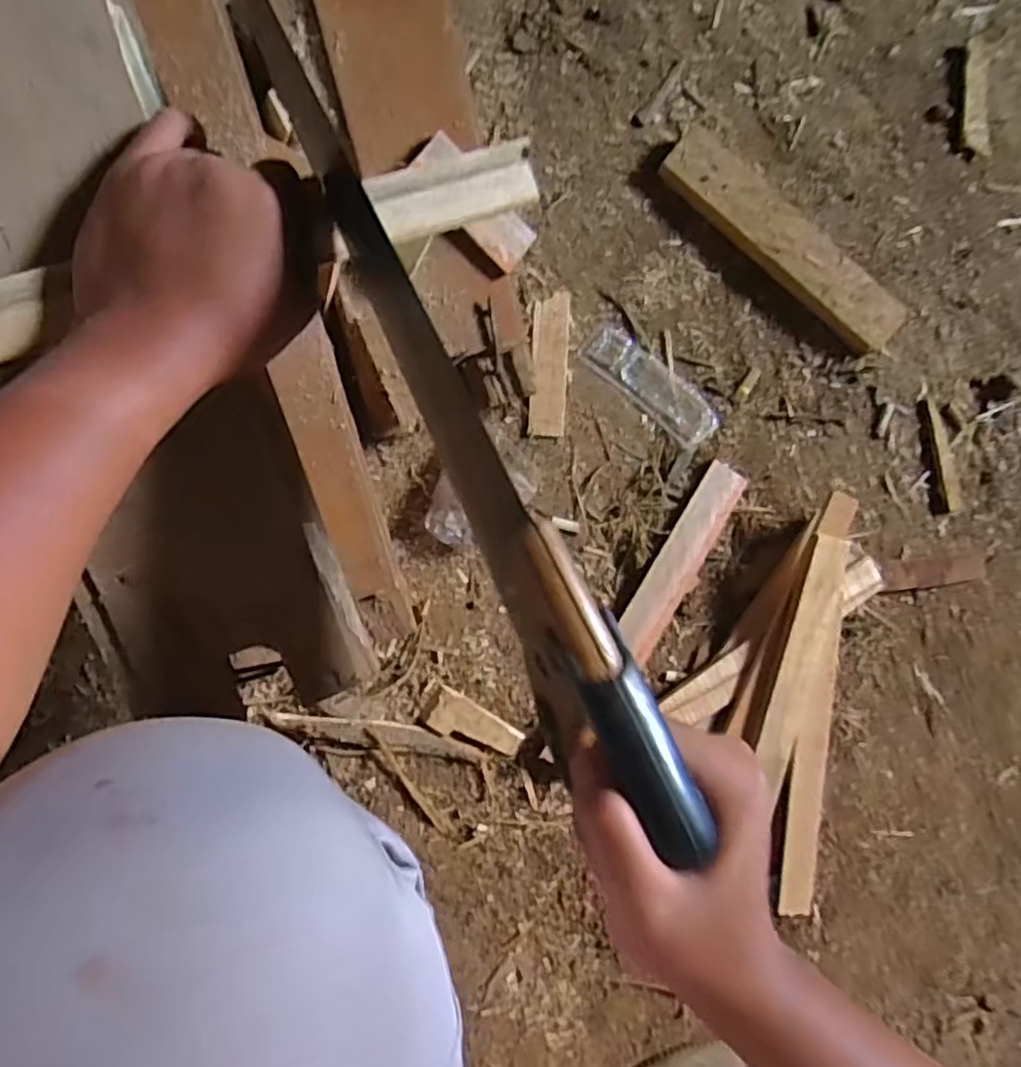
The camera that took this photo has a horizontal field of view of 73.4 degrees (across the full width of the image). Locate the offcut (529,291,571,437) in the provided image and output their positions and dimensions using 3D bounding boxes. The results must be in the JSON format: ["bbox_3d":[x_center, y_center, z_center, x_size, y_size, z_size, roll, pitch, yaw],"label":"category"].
[{"bbox_3d":[0.035,-0.148,0.599,0.033,0.004,0.124,3,90,-12],"label":"offcut"}]

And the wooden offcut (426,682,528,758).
[{"bbox_3d":[-0.028,0.162,0.577,0.080,0.009,0.033,28,85,-11],"label":"wooden offcut"}]

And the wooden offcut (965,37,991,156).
[{"bbox_3d":[0.453,-0.427,0.666,0.025,0.009,0.116,1,91,-12],"label":"wooden offcut"}]

